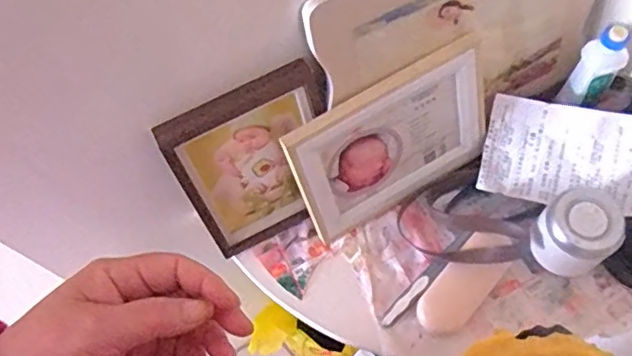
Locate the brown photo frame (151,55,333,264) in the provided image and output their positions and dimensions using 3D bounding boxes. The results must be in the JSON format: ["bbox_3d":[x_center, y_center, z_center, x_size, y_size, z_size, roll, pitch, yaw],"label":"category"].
[{"bbox_3d":[-0.054,-0.010,0.607,0.149,0.197,0.028,-27,55,-9],"label":"brown photo frame"}]

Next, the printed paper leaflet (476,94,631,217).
[{"bbox_3d":[0.272,-0.029,0.627,0.187,0.096,0.110,20,69,12],"label":"printed paper leaflet"}]

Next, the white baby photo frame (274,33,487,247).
[{"bbox_3d":[0.081,-0.029,0.625,0.211,0.169,0.015,-30,49,-7],"label":"white baby photo frame"}]

